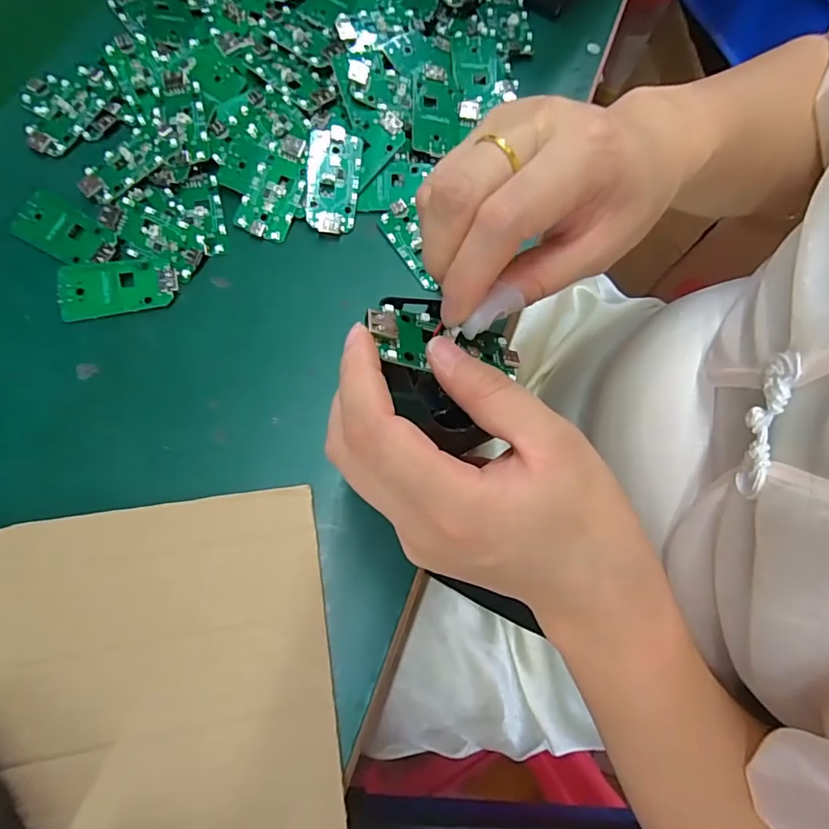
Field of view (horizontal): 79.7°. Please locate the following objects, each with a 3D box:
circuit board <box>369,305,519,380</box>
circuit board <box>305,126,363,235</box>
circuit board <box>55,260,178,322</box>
[{"bbox_3d":[0.012,-0.028,0.196,0.063,0.009,0.028,5,70,-23],"label":"circuit board"},{"bbox_3d":[-0.050,-0.142,0.305,0.031,0.008,0.062,4,89,0],"label":"circuit board"},{"bbox_3d":[-0.167,-0.073,0.280,0.062,0.007,0.031,-12,73,-6],"label":"circuit board"}]

